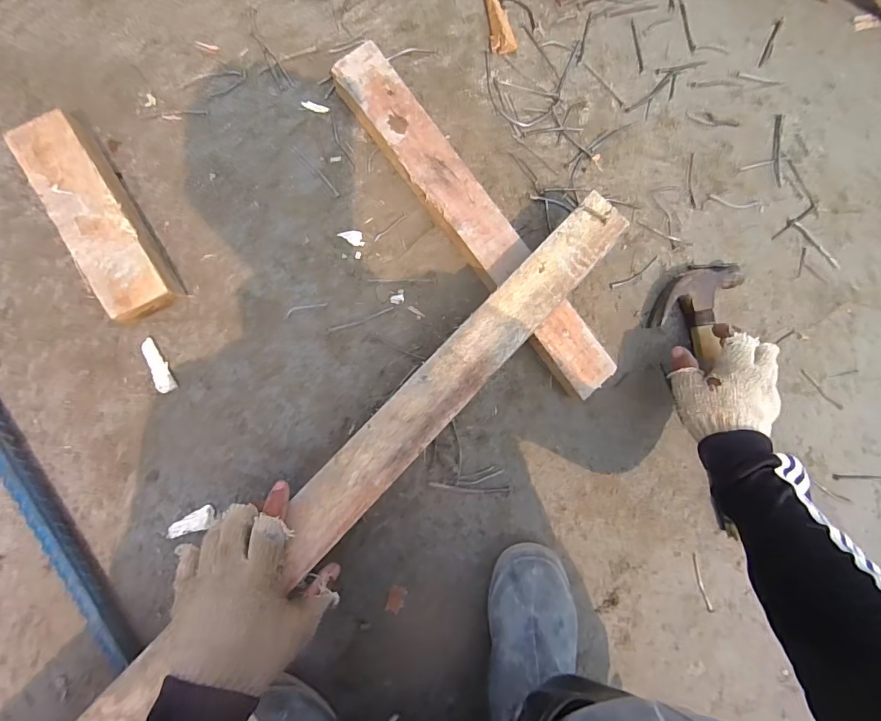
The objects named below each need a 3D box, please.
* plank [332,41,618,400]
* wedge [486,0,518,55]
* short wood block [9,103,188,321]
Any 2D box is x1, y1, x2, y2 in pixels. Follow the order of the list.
[{"bbox_3d":[0.040,-0.149,0.503,0.062,0.044,0.448,-38,94,-9],"label":"plank"},{"bbox_3d":[0.069,-0.437,0.534,0.031,0.013,0.123,-9,89,-8],"label":"wedge"},{"bbox_3d":[-0.348,-0.142,0.449,0.067,0.054,0.211,-31,92,-9],"label":"short wood block"}]

